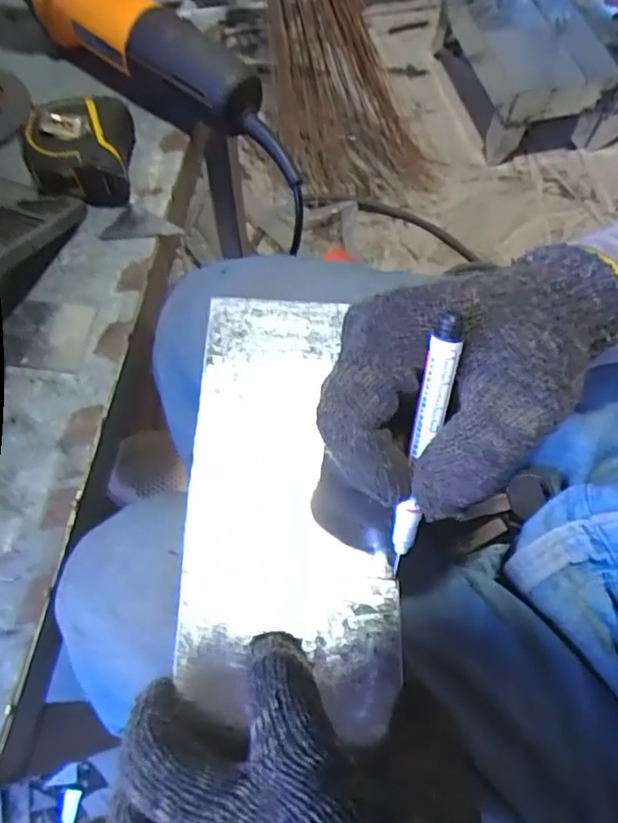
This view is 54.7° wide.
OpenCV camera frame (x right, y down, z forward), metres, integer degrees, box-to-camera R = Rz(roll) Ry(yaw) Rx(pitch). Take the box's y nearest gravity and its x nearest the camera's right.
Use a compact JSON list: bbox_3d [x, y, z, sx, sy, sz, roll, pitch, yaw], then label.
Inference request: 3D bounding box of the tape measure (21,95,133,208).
[{"bbox_3d":[-0.173,-0.199,0.450,0.072,0.037,0.078,-5,67,-3],"label":"tape measure"}]

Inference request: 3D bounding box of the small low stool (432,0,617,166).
[{"bbox_3d":[0.460,-0.758,1.280,0.289,0.144,0.452,-12,67,-6],"label":"small low stool"}]

